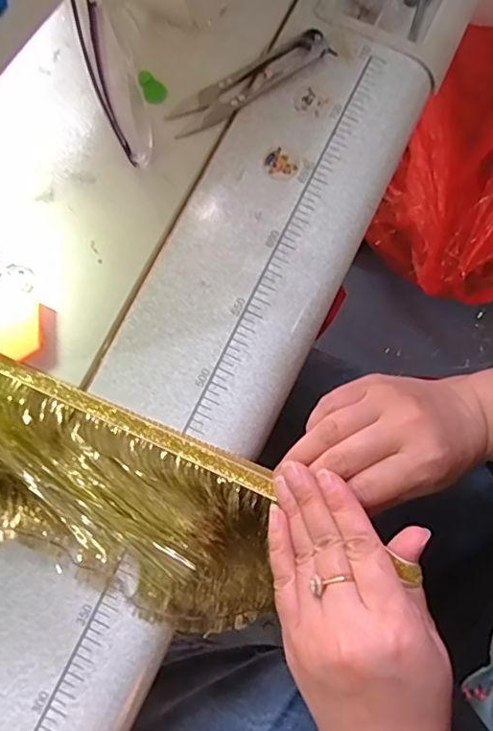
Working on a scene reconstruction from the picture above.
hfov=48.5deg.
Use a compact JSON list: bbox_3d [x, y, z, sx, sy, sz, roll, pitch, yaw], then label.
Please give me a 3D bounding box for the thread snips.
[{"bbox_3d":[0.002,-0.194,0.371,0.120,0.010,0.026,-34,82,-7],"label":"thread snips"}]

